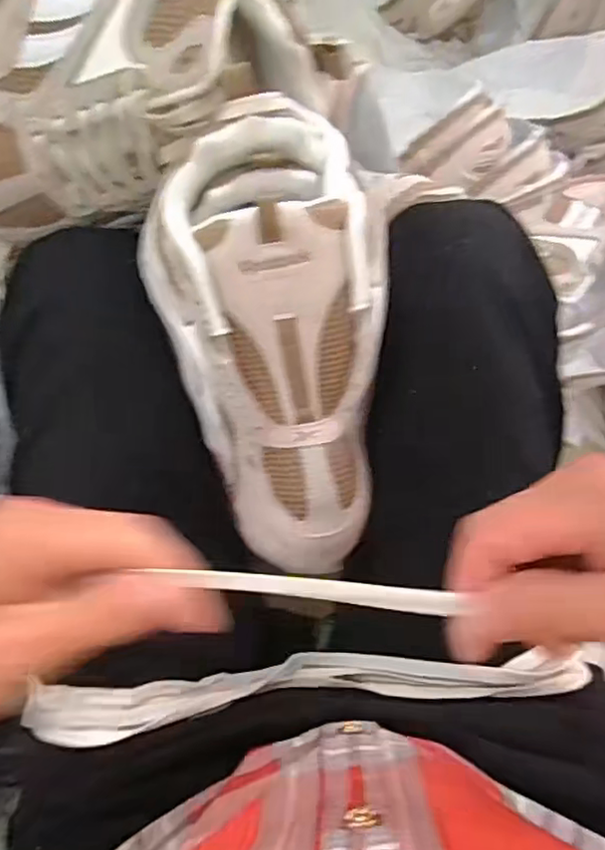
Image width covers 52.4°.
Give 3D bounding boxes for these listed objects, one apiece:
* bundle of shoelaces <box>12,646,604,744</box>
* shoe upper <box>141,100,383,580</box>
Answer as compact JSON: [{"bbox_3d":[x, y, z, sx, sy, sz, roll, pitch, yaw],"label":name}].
[{"bbox_3d":[0.004,0.151,0.352,0.304,0.044,0.029,-4,79,-1],"label":"bundle of shoelaces"},{"bbox_3d":[-0.013,-0.039,0.329,0.122,0.065,0.248,-7,105,-2],"label":"shoe upper"}]

